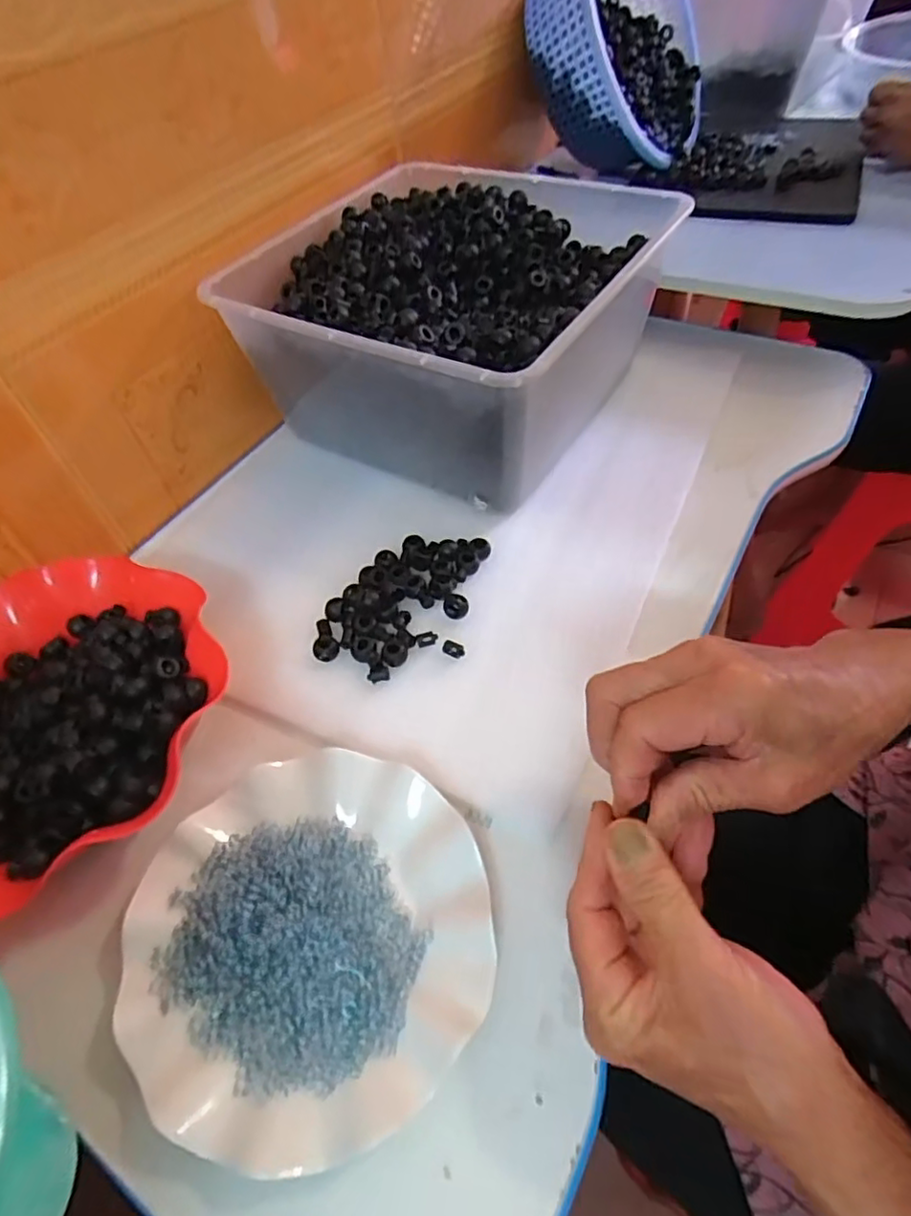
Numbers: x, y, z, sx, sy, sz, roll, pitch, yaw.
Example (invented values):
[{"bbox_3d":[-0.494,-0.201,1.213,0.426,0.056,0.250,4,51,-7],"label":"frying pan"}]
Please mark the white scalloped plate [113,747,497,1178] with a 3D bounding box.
[{"bbox_3d":[-0.075,0.159,0.312,0.178,0.023,0.177,-3,52,4],"label":"white scalloped plate"}]

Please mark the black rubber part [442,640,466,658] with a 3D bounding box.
[{"bbox_3d":[-0.001,0.027,0.417,0.015,0.004,0.010,18,56,20],"label":"black rubber part"}]

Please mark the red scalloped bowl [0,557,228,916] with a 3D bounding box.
[{"bbox_3d":[-0.259,0.063,0.384,0.217,0.054,0.209,-3,52,4],"label":"red scalloped bowl"}]

